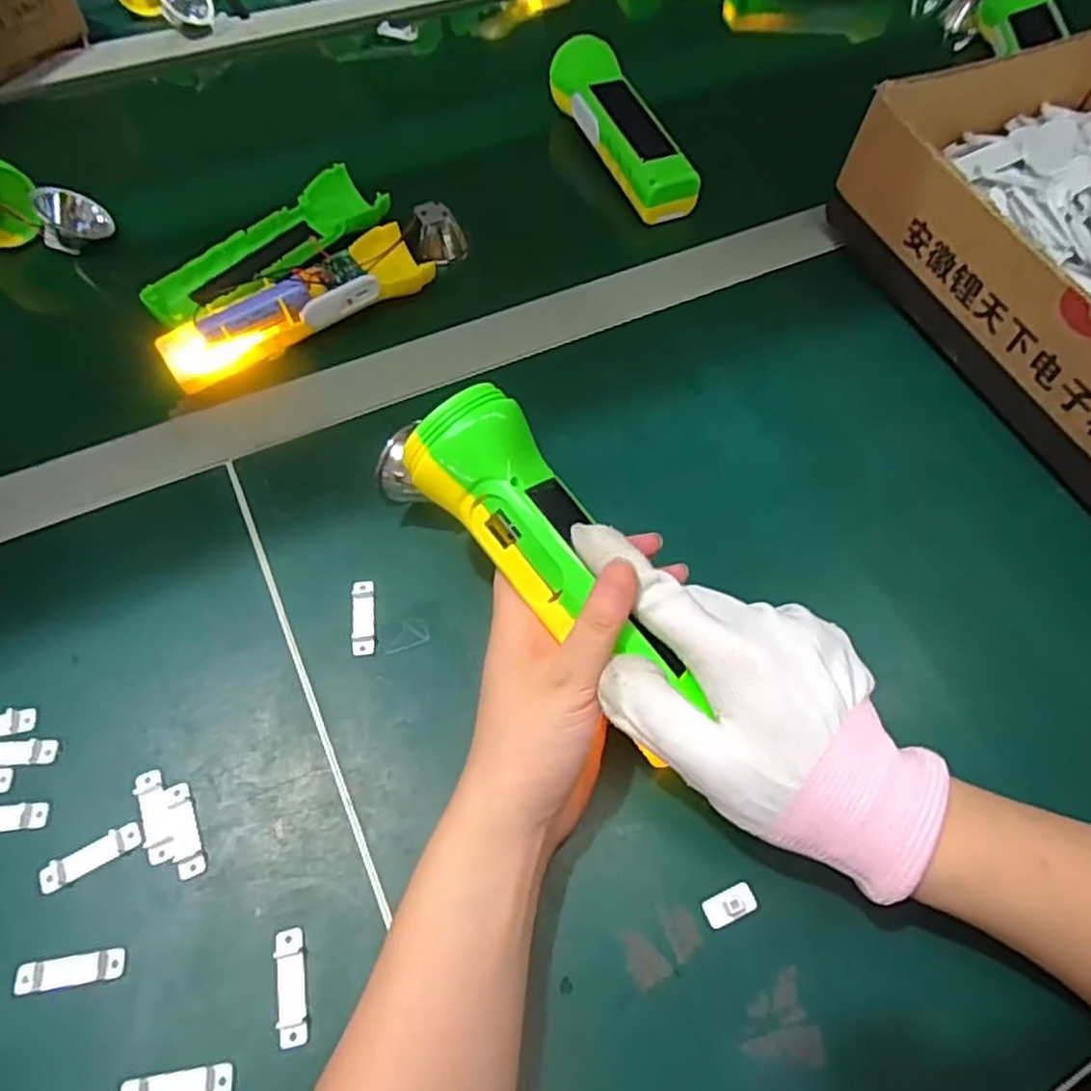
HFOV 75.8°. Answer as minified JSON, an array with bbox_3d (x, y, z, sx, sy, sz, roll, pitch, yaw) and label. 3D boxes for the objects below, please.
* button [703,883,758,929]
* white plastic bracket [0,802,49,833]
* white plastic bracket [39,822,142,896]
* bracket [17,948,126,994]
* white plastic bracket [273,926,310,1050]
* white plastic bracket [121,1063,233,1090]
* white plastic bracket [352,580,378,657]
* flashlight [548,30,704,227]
[{"bbox_3d":[0.072,0.140,0.273,0.021,0.004,0.010,-21,64,-13],"label":"button"},{"bbox_3d":[-0.221,0.110,0.282,0.036,0.004,0.011,-4,61,-4],"label":"white plastic bracket"},{"bbox_3d":[-0.179,0.122,0.276,0.037,0.004,0.009,-28,65,-16],"label":"white plastic bracket"},{"bbox_3d":[-0.175,0.157,0.258,0.035,0.005,0.010,-7,61,-6],"label":"bracket"},{"bbox_3d":[-0.093,0.162,0.258,0.010,0.004,0.037,-11,62,-8],"label":"white plastic bracket"},{"bbox_3d":[-0.127,0.187,0.241,0.036,0.004,0.010,-7,61,-6],"label":"white plastic bracket"},{"bbox_3d":[-0.085,0.034,0.330,0.010,0.005,0.037,-5,61,-5],"label":"white plastic bracket"},{"bbox_3d":[0.054,-0.303,0.503,0.043,0.035,0.166,-21,64,-13],"label":"flashlight"}]

